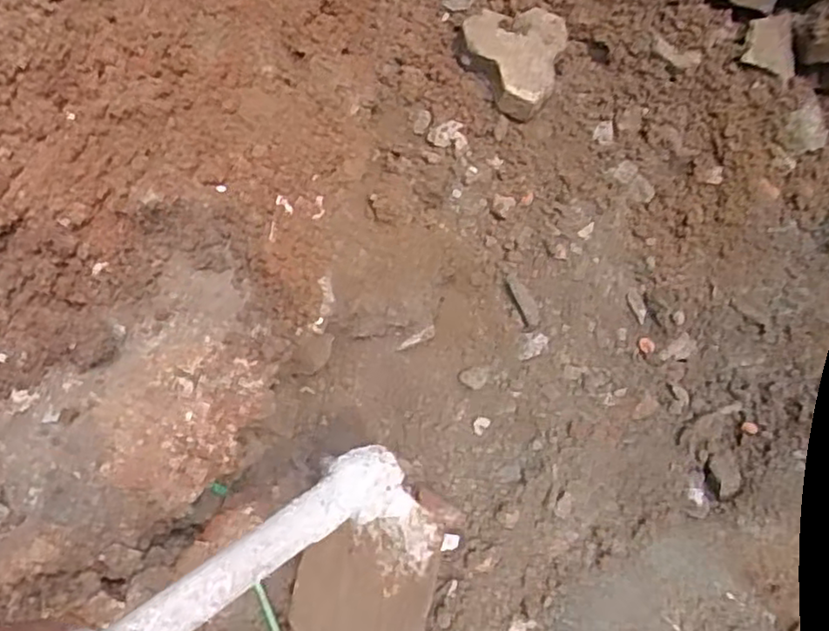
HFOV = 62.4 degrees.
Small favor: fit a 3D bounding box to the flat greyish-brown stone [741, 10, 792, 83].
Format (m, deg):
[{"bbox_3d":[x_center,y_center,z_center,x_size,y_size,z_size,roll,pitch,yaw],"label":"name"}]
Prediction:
[{"bbox_3d":[0.592,-0.445,1.136,0.104,0.105,0.011,-1,11,-12],"label":"flat greyish-brown stone"}]

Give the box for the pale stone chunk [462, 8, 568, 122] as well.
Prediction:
[{"bbox_3d":[0.148,-0.400,1.052,0.153,0.059,0.169,10,86,8],"label":"pale stone chunk"}]

